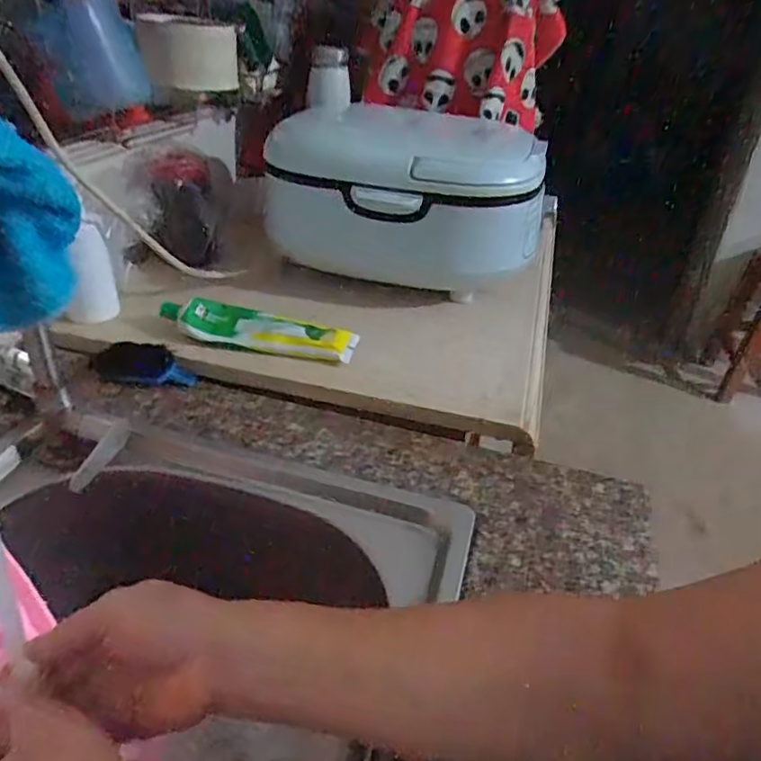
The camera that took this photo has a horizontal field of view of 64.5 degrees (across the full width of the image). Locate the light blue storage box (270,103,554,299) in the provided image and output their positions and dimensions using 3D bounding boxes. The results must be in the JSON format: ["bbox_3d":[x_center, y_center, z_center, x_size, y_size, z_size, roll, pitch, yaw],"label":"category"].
[{"bbox_3d":[0.036,-0.209,0.707,0.299,0.180,0.192,11,35,11],"label":"light blue storage box"}]

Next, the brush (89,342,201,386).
[{"bbox_3d":[-0.222,-0.016,0.570,0.095,0.018,0.045,4,35,-3],"label":"brush"}]

